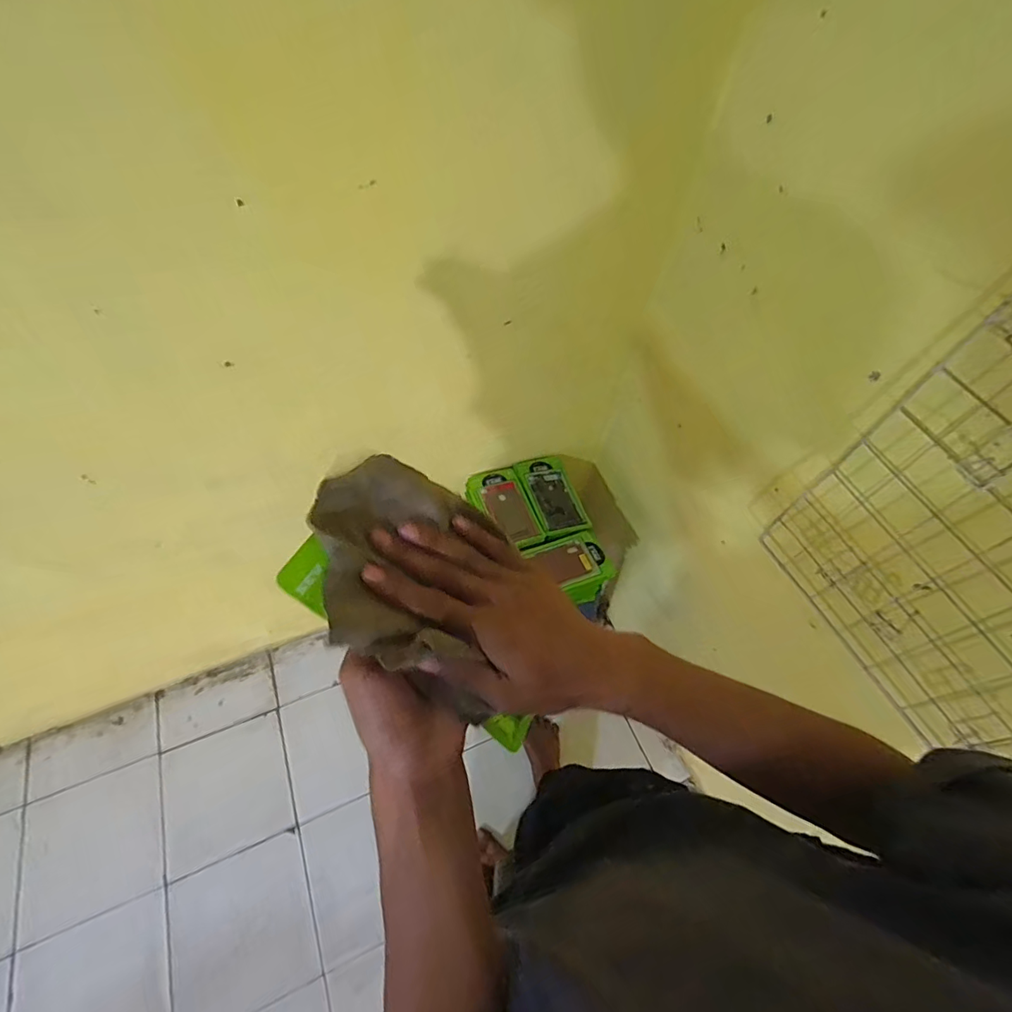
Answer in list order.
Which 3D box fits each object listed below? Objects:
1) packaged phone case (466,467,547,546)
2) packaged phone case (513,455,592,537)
[{"bbox_3d":[-0.006,0.000,1.094,0.123,0.024,0.209,-17,59,-14],"label":"packaged phone case"},{"bbox_3d":[0.108,-0.028,1.125,0.118,0.021,0.217,-16,59,-14],"label":"packaged phone case"}]

